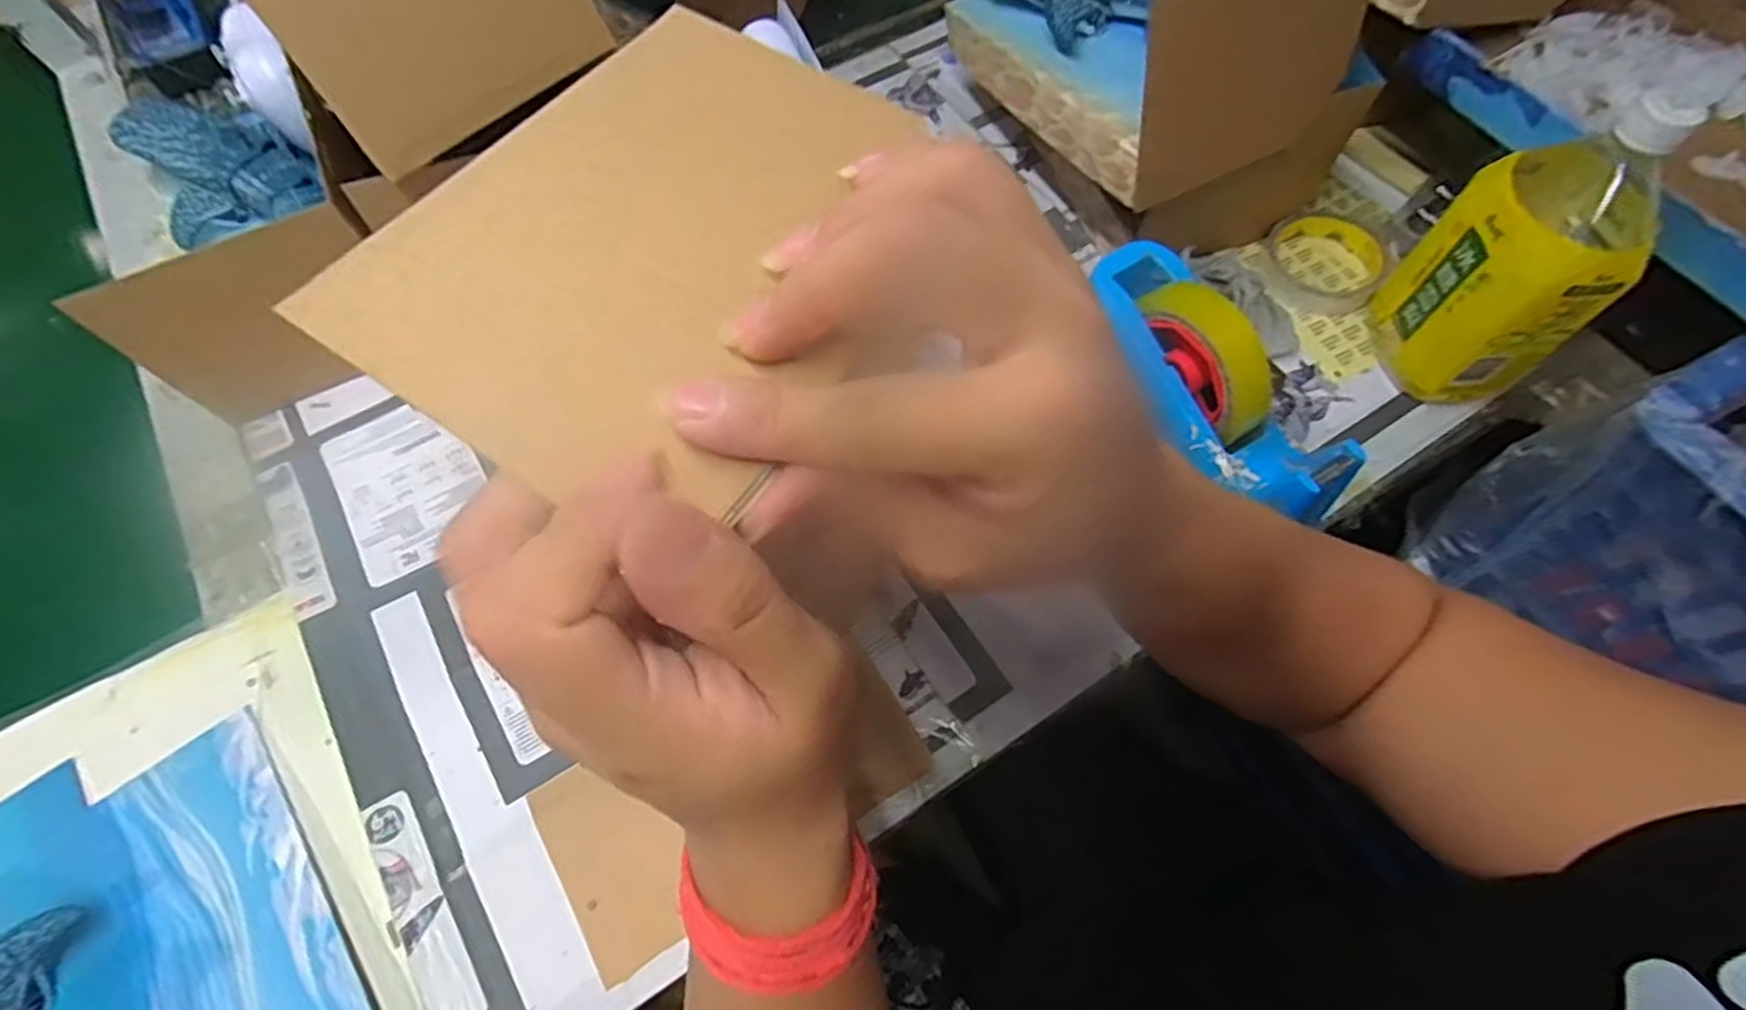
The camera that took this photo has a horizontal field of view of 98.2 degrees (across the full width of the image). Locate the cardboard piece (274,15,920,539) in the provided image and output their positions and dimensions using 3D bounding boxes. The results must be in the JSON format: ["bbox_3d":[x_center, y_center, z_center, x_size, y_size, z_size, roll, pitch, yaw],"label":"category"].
[{"bbox_3d":[-0.054,-0.072,0.197,0.125,0.011,0.146,31,70,14],"label":"cardboard piece"}]

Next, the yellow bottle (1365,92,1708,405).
[{"bbox_3d":[0.398,-0.151,0.463,0.096,0.187,0.103,-39,71,-15],"label":"yellow bottle"}]

